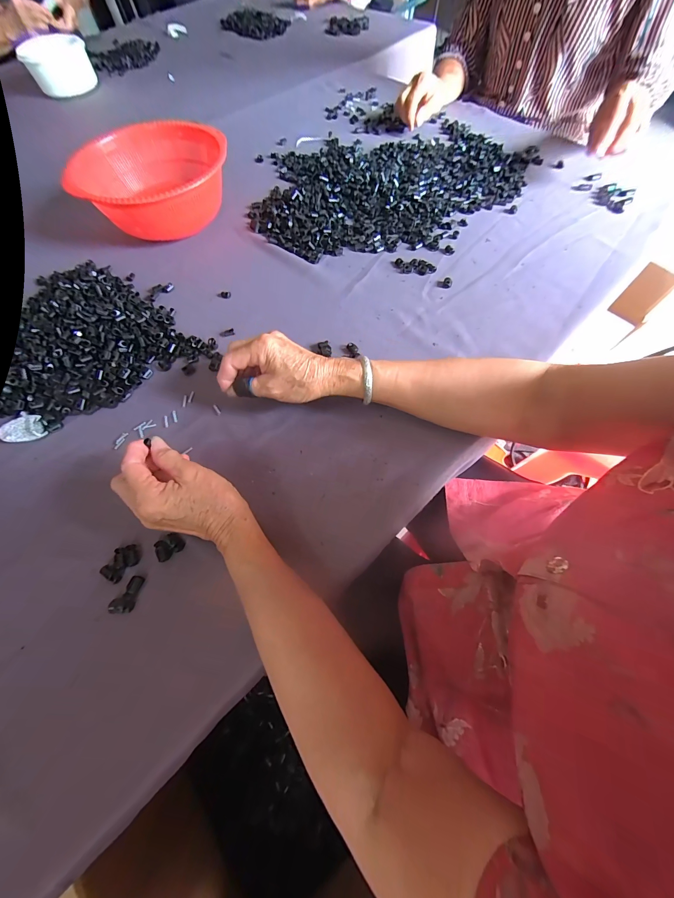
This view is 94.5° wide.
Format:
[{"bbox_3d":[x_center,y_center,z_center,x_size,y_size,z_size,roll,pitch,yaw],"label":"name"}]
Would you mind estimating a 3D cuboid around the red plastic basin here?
[{"bbox_3d":[-0.291,-0.430,0.518,0.221,0.093,0.221,-1,65,2],"label":"red plastic basin"}]

